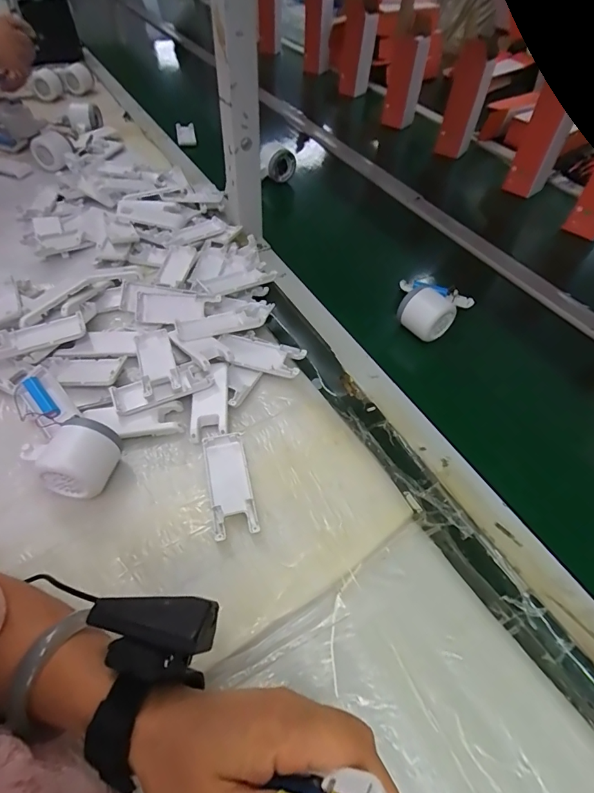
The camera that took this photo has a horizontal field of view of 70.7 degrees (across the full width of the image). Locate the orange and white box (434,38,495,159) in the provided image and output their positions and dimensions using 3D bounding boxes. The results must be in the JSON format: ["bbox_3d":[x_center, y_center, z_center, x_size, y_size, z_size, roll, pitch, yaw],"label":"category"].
[{"bbox_3d":[0.358,-0.625,0.894,0.071,0.193,0.058,30,56,20],"label":"orange and white box"}]

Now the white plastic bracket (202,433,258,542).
[{"bbox_3d":[-0.064,0.082,0.395,0.038,0.012,0.104,-9,52,-10],"label":"white plastic bracket"}]

